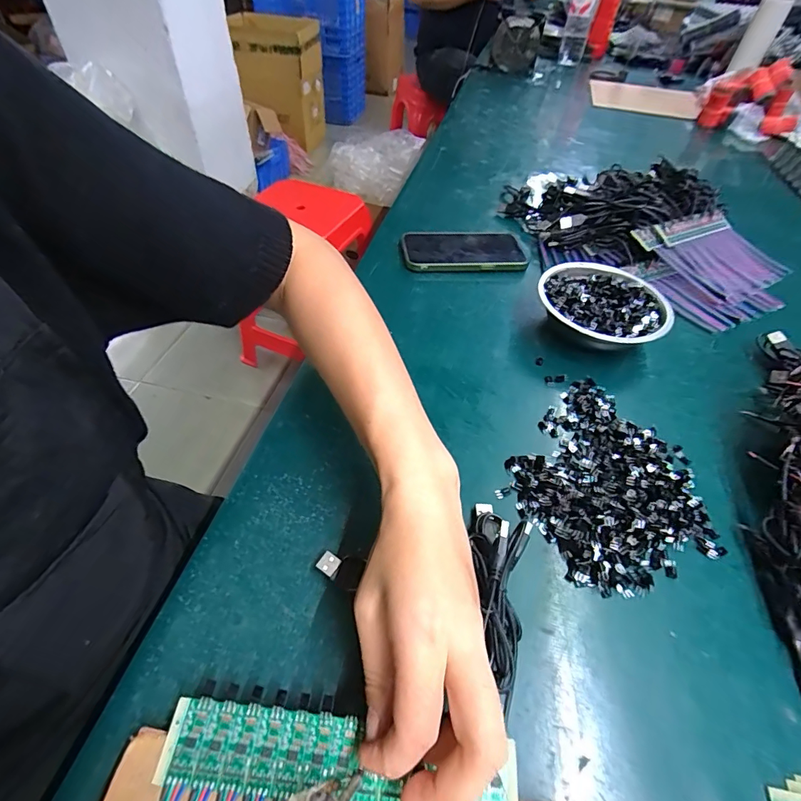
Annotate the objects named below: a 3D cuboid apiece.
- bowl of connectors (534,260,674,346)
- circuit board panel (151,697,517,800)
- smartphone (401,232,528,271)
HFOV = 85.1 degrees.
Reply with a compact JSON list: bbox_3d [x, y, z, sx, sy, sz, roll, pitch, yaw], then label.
[{"bbox_3d":[0.203,-0.089,0.447,0.122,0.042,0.123,2,49,-2],"label":"bowl of connectors"},{"bbox_3d":[-0.028,0.170,0.204,0.163,0.004,0.035,10,49,2],"label":"circuit board panel"},{"bbox_3d":[0.077,-0.185,0.540,0.146,0.014,0.077,-4,50,-7],"label":"smartphone"}]

